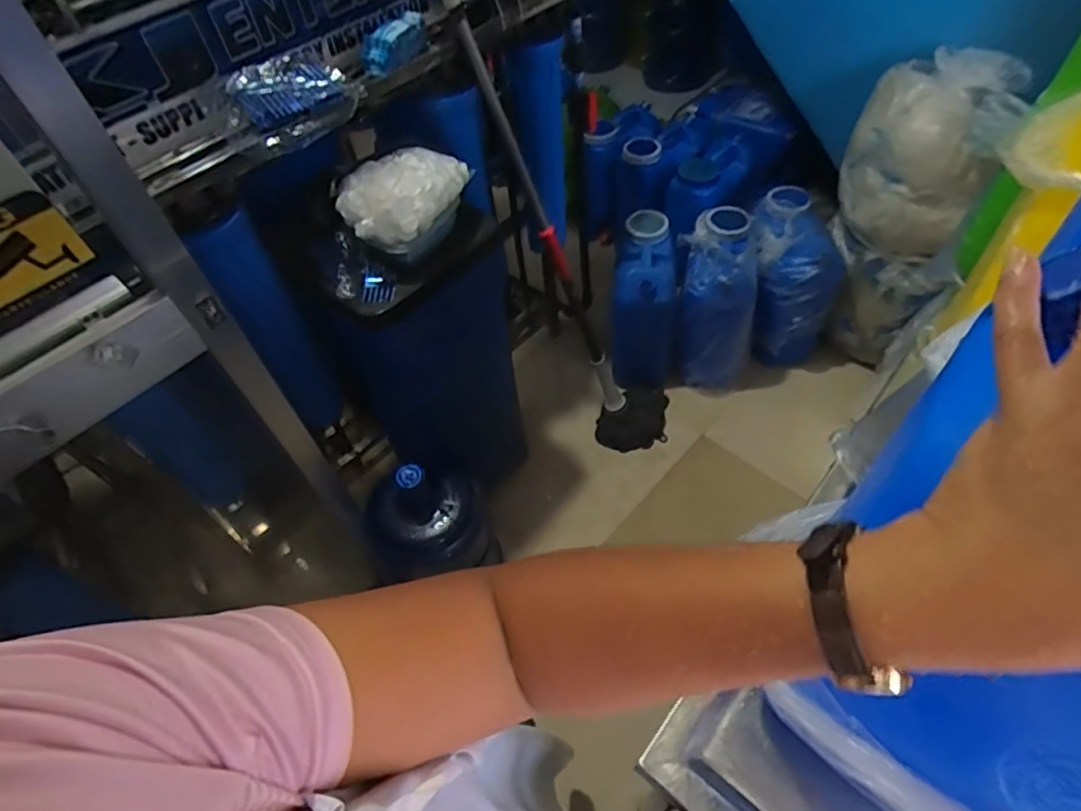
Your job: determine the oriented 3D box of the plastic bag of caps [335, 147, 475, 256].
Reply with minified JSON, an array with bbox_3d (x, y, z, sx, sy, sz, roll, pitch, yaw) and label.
[{"bbox_3d":[-0.225,-0.357,0.999,0.232,0.122,0.155,-38,58,-21],"label":"plastic bag of caps"}]

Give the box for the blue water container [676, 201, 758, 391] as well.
[{"bbox_3d":[0.482,-0.295,1.670,0.189,0.406,0.348,3,54,8],"label":"blue water container"}]

